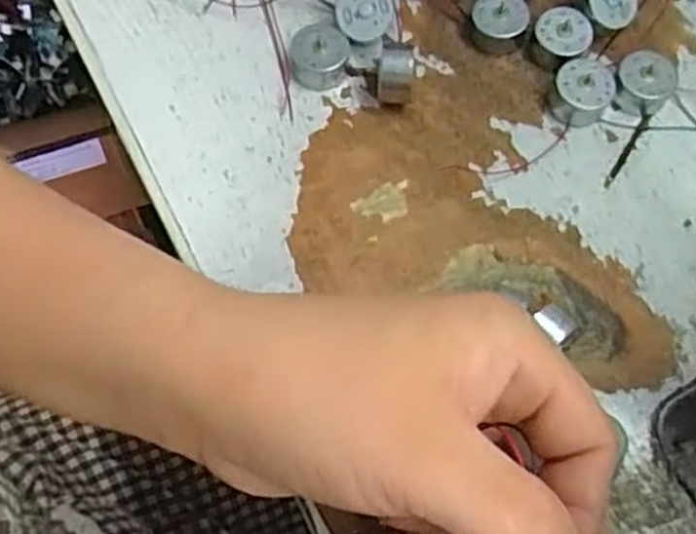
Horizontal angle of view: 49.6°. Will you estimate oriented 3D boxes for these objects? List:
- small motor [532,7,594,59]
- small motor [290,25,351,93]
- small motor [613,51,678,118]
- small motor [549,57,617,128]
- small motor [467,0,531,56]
[{"bbox_3d":[0.088,-0.095,0.312,0.022,0.014,0.019,32,69,10],"label":"small motor"},{"bbox_3d":[-0.011,-0.087,0.308,0.023,0.013,0.022,0,67,-4],"label":"small motor"},{"bbox_3d":[0.119,-0.074,0.305,0.023,0.014,0.022,1,67,-3],"label":"small motor"},{"bbox_3d":[0.095,-0.070,0.303,0.024,0.015,0.023,1,67,-3],"label":"small motor"},{"bbox_3d":[0.063,-0.102,0.316,0.023,0.014,0.020,11,67,1],"label":"small motor"}]

